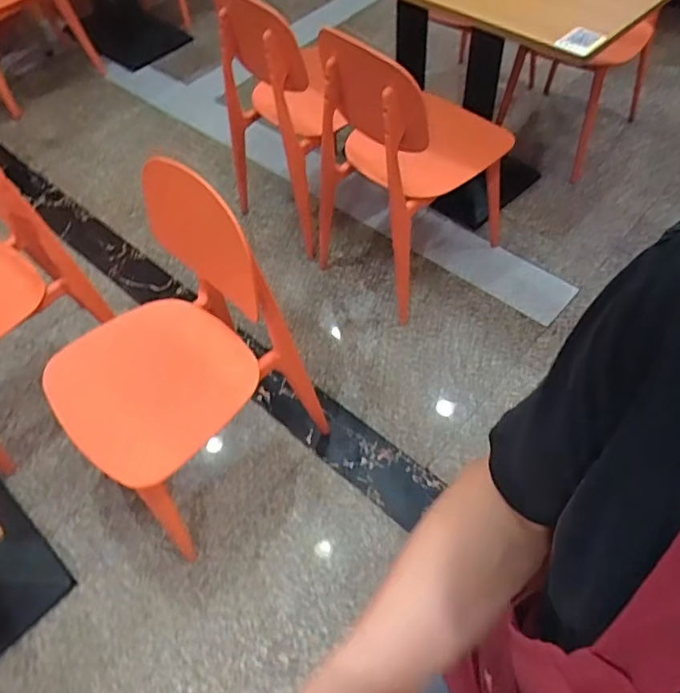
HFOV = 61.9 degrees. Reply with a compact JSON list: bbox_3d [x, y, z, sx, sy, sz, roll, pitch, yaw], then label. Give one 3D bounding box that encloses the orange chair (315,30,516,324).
[{"bbox_3d":[0.196,-0.575,1.650,0.473,0.805,0.427,-31,58,-15],"label":"orange chair"}]

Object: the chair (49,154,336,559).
[{"bbox_3d":[-0.337,0.014,1.259,0.393,0.745,0.557,36,66,26],"label":"chair"}]

